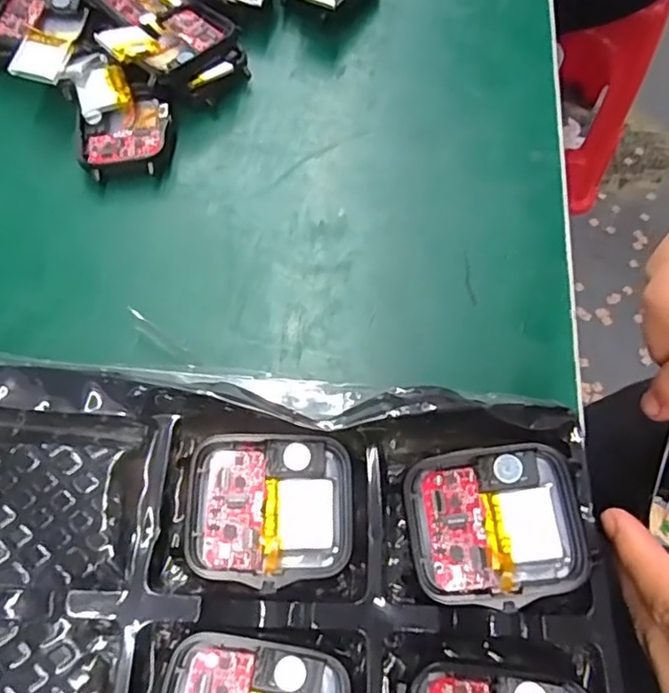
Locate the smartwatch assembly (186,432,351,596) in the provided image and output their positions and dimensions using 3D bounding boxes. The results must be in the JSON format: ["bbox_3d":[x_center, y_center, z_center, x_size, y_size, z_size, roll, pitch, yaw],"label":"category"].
[{"bbox_3d":[-0.017,0.042,0.155,0.041,0.010,0.037,-3,65,-1],"label":"smartwatch assembly"}]

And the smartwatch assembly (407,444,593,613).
[{"bbox_3d":[0.042,0.045,0.151,0.042,0.008,0.037,-7,65,-3],"label":"smartwatch assembly"}]

